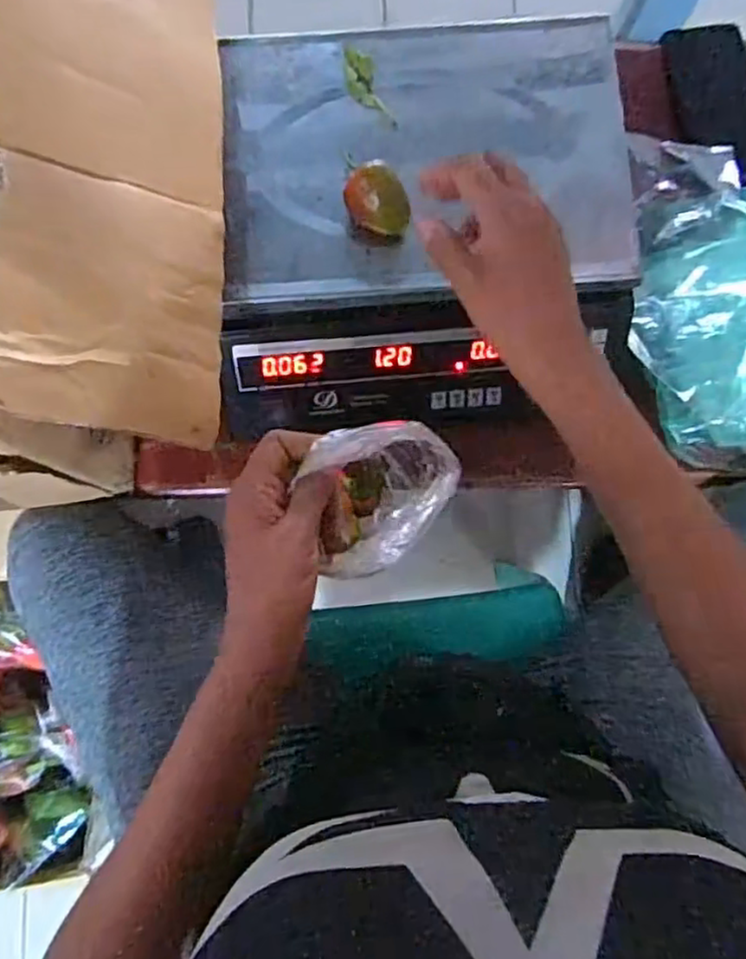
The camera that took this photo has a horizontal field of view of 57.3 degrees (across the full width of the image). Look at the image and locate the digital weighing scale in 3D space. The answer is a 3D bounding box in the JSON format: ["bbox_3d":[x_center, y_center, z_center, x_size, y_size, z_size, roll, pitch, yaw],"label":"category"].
[{"bbox_3d":[0.040,-0.206,0.559,0.335,0.109,0.306,-3,82,-3],"label":"digital weighing scale"}]

